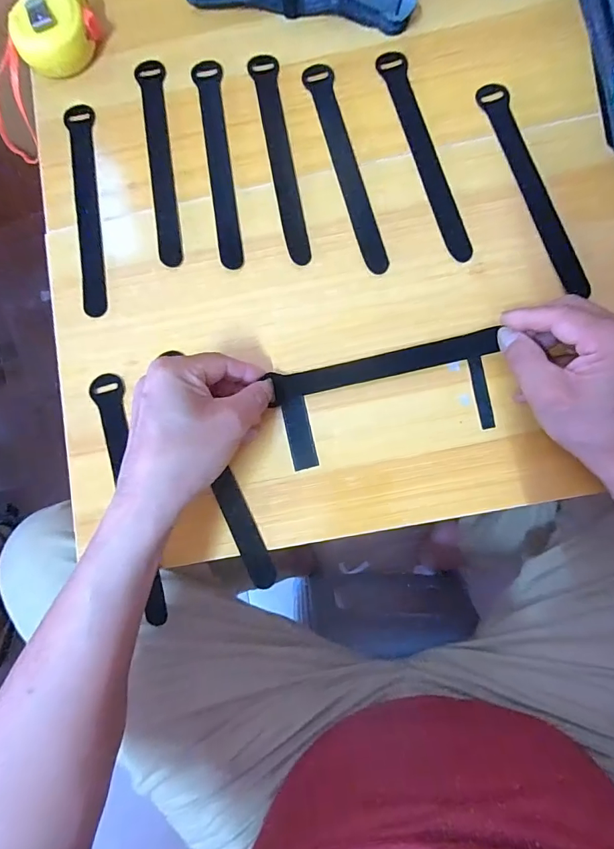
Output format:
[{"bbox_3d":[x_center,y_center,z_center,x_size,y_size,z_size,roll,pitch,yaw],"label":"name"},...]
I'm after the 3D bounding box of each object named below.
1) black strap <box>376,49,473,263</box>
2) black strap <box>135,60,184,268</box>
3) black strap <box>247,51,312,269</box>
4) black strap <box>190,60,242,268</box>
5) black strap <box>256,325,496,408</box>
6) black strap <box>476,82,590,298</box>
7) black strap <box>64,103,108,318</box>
[{"bbox_3d":[0.098,-0.225,0.364,0.021,0.004,0.195,-16,82,2],"label":"black strap"},{"bbox_3d":[-0.127,-0.230,0.382,0.022,0.005,0.194,-10,83,3],"label":"black strap"},{"bbox_3d":[-0.022,-0.228,0.372,0.024,0.004,0.194,-12,83,2],"label":"black strap"},{"bbox_3d":[-0.075,-0.228,0.377,0.024,0.004,0.195,-11,83,3],"label":"black strap"},{"bbox_3d":[0.061,-0.047,0.347,0.175,0.014,0.021,-13,83,1],"label":"black strap"},{"bbox_3d":[0.182,-0.194,0.351,0.022,0.004,0.192,-18,82,2],"label":"black strap"},{"bbox_3d":[-0.192,-0.189,0.382,0.022,0.005,0.198,-8,83,3],"label":"black strap"}]

